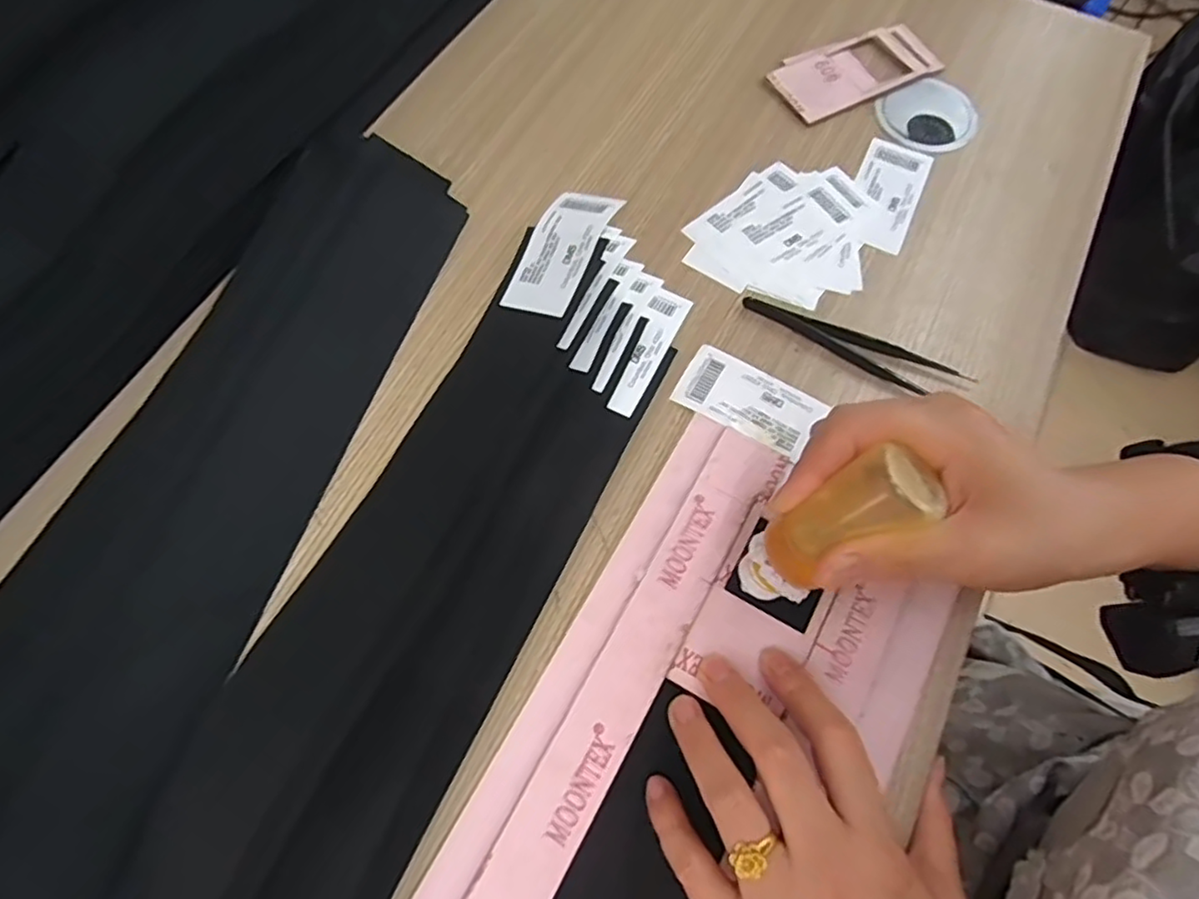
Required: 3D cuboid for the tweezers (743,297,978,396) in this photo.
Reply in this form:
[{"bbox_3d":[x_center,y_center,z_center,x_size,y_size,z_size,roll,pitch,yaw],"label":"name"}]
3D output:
[{"bbox_3d":[0.137,-0.057,0.355,0.121,0.008,0.021,25,70,9],"label":"tweezers"}]

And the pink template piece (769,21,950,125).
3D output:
[{"bbox_3d":[0.172,-0.256,0.438,0.113,0.007,0.053,-27,71,-11],"label":"pink template piece"}]

